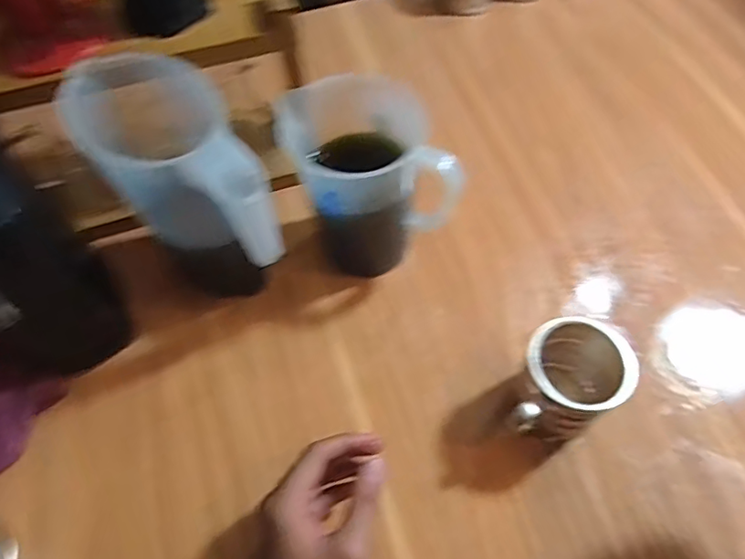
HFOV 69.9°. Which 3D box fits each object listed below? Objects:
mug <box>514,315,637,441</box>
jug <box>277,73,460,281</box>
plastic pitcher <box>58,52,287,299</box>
[{"bbox_3d":[0.160,0.084,0.435,0.072,0.088,0.075,-1,59,2],"label":"mug"},{"bbox_3d":[0.000,-0.086,0.503,0.141,0.173,0.093,1,59,3],"label":"jug"},{"bbox_3d":[-0.154,-0.062,0.473,0.096,0.218,0.173,-33,63,-16],"label":"plastic pitcher"}]

